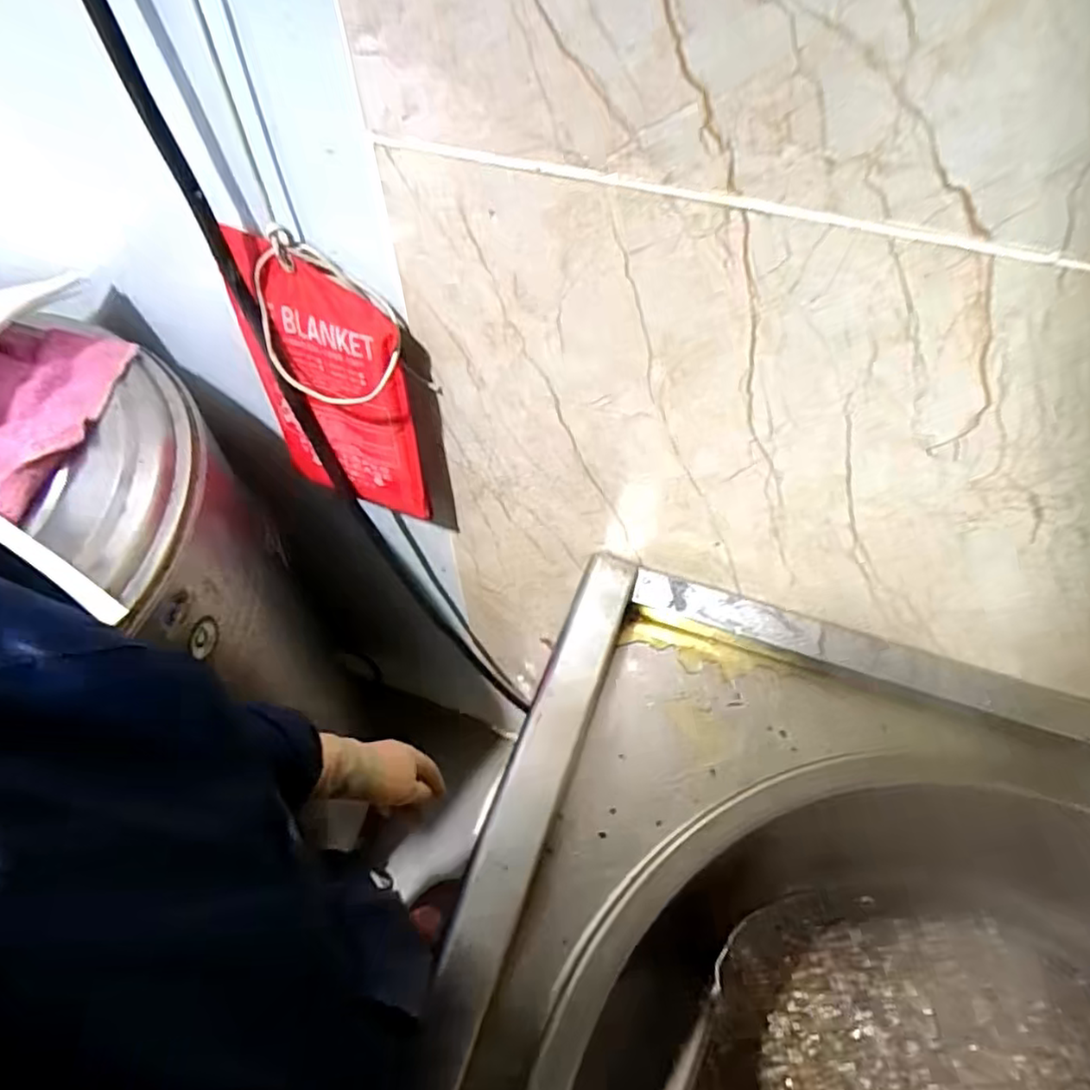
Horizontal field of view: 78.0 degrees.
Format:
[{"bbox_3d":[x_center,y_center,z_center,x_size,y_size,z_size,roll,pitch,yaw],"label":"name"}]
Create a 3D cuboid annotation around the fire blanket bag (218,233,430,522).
[{"bbox_3d":[-0.213,-0.148,0.681,0.185,0.274,0.065,26,59,17],"label":"fire blanket bag"}]

